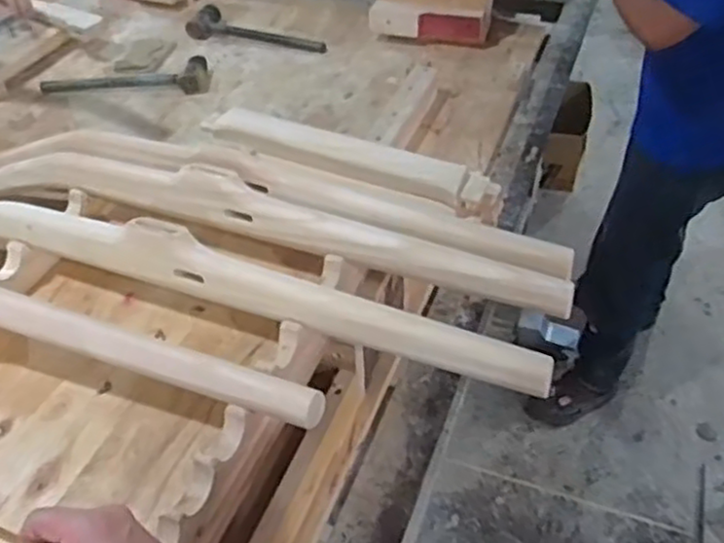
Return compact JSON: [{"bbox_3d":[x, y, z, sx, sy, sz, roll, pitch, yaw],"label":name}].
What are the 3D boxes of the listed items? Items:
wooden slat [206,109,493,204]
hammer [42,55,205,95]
[{"bbox_3d":[-0.028,-0.149,0.898,0.394,0.029,0.065,15,46,17],"label":"wooden slat"},{"bbox_3d":[-0.486,-0.394,1.417,0.338,0.040,0.091,-3,43,-1],"label":"hammer"}]

